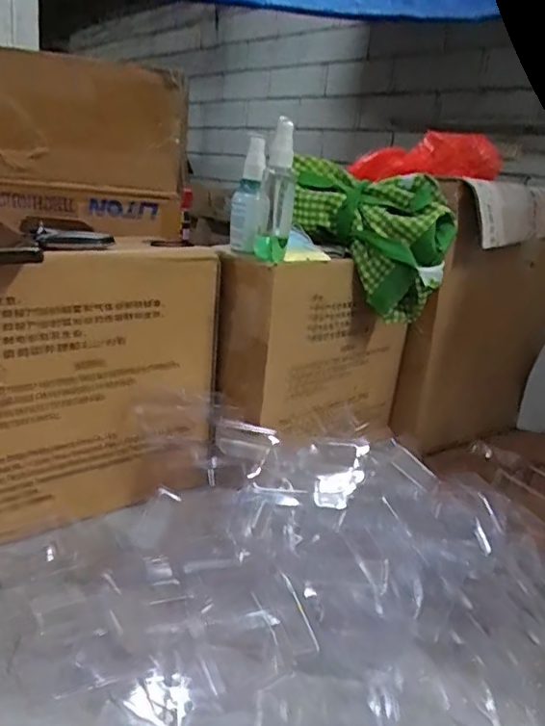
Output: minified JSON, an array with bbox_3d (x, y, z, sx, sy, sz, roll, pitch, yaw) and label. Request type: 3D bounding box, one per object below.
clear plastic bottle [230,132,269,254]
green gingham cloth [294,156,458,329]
[{"bbox_3d":[-0.022,-0.174,0.601,0.040,0.114,0.046,5,18,-5],"label":"clear plastic bottle"},{"bbox_3d":[0.112,-0.143,0.675,0.181,0.154,0.095,8,18,4],"label":"green gingham cloth"}]

